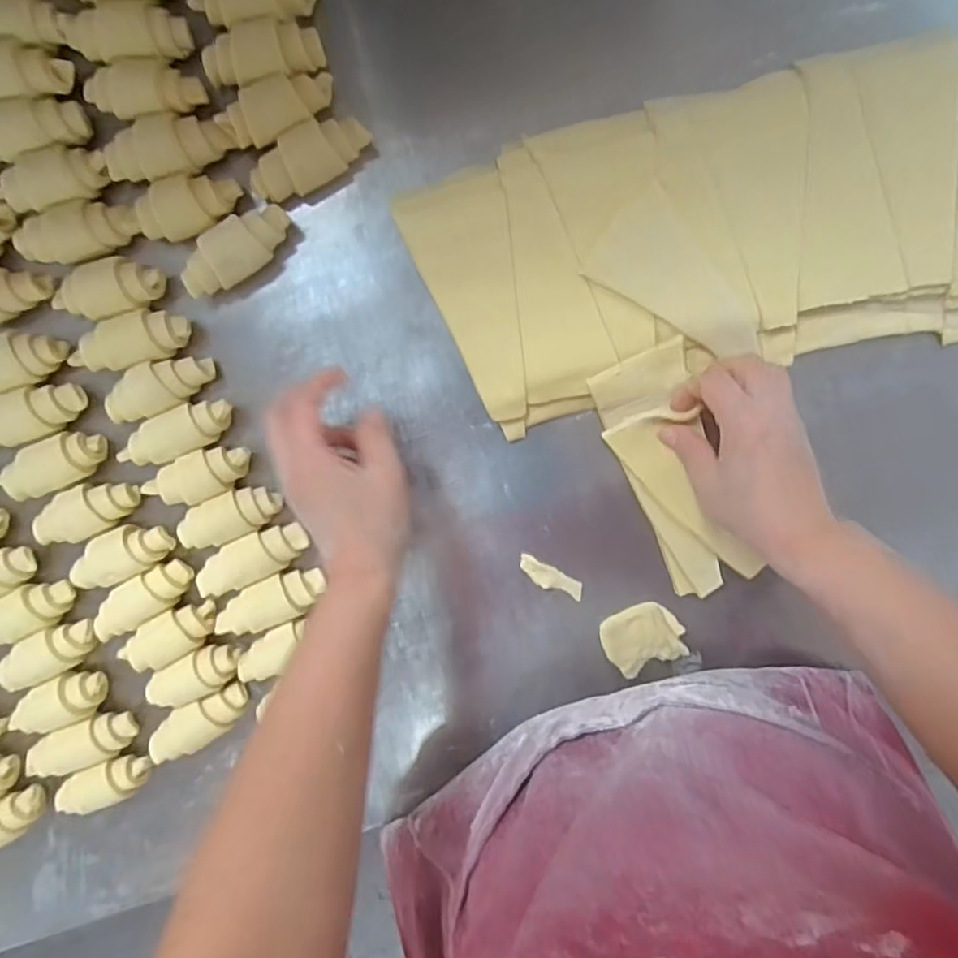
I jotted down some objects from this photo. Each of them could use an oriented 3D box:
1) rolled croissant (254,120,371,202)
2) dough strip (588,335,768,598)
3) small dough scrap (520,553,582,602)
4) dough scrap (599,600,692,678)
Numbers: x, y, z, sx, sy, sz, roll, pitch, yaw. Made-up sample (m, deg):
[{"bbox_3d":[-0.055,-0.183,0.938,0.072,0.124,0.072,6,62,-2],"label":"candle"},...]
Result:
[{"bbox_3d":[-0.112,-0.213,0.428,0.080,0.028,0.032,-31,98,3],"label":"rolled croissant"},{"bbox_3d":[0.143,-0.001,0.457,0.068,0.018,0.181,-23,102,5],"label":"dough strip"},{"bbox_3d":[0.054,0.075,0.481,0.053,0.004,0.017,27,97,-5],"label":"small dough scrap"},{"bbox_3d":[0.124,0.121,0.484,0.057,0.011,0.050,-25,98,2],"label":"dough scrap"}]

